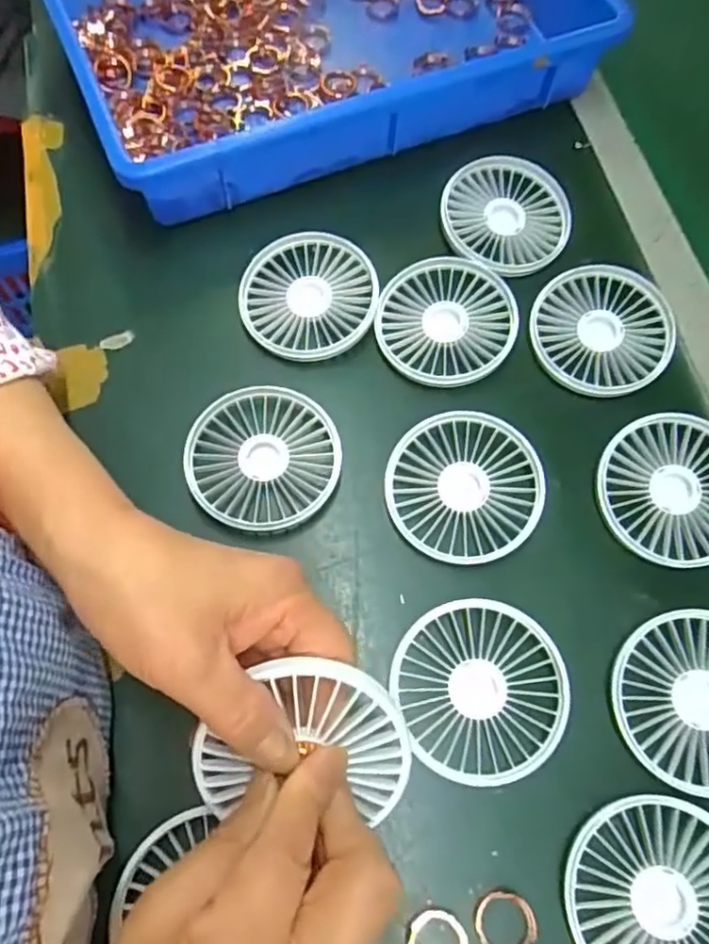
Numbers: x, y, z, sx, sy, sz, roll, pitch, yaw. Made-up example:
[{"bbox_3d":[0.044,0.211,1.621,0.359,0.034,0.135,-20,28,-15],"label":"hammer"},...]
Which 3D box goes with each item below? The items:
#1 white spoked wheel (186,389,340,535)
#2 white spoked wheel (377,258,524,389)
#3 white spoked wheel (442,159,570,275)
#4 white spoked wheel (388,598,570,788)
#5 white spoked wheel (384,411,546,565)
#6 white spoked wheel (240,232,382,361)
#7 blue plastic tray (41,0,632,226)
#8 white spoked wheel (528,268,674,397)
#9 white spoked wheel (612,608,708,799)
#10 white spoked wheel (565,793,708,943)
[{"bbox_3d":[-0.053,-0.009,0.382,0.087,0.011,0.081,1,68,-2],"label":"white spoked wheel"},{"bbox_3d":[0.058,-0.096,0.416,0.087,0.010,0.086,1,68,-2],"label":"white spoked wheel"},{"bbox_3d":[0.105,-0.176,0.445,0.088,0.011,0.088,1,68,-2],"label":"white spoked wheel"},{"bbox_3d":[0.065,0.112,0.336,0.084,0.013,0.085,1,68,-2],"label":"white spoked wheel"},{"bbox_3d":[0.063,0.009,0.374,0.085,0.013,0.086,1,68,-2],"label":"white spoked wheel"},{"bbox_3d":[-0.031,-0.115,0.424,0.088,0.015,0.085,1,68,-2],"label":"white spoked wheel"},{"bbox_3d":[-0.013,-0.337,0.488,0.364,0.073,0.249,-22,71,-10],"label":"blue plastic tray"},{"bbox_3d":[0.159,-0.091,0.419,0.085,0.013,0.095,41,73,13],"label":"white spoked wheel"},{"bbox_3d":[0.178,0.116,0.332,0.085,0.014,0.084,1,68,-2],"label":"white spoked wheel"},{"bbox_3d":[0.144,0.198,0.299,0.085,0.011,0.085,1,68,-2],"label":"white spoked wheel"}]

